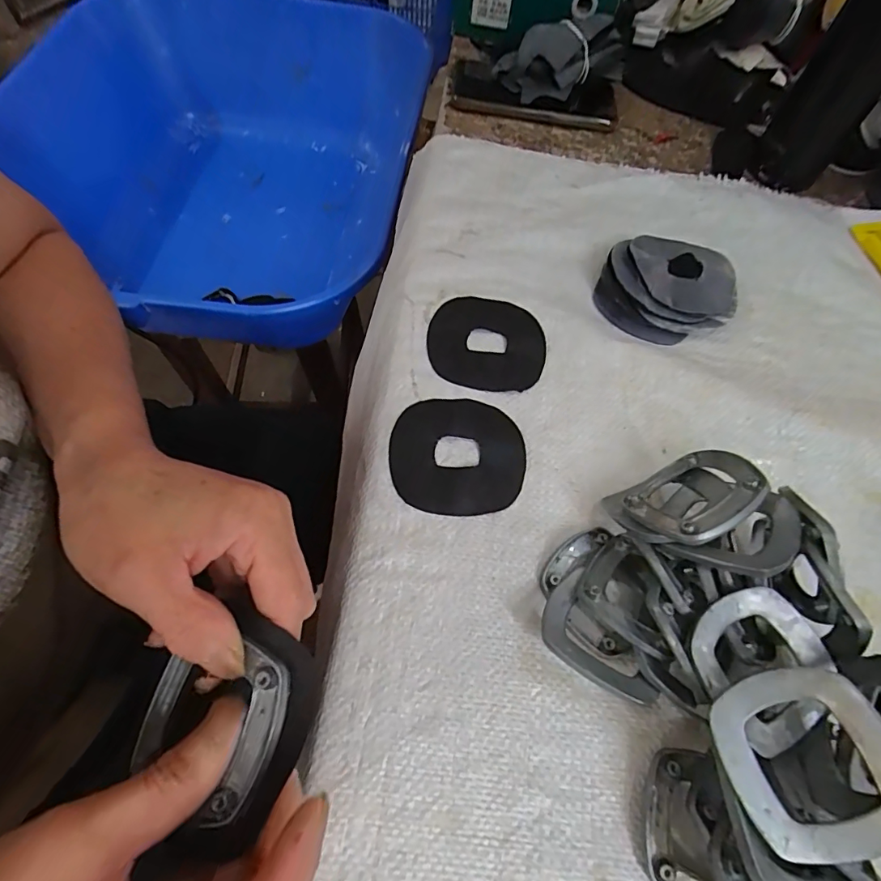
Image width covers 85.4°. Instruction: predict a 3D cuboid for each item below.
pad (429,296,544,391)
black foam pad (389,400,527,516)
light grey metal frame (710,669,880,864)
[{"bbox_3d":[0.032,-0.067,0.332,0.080,0.004,0.076,4,62,-2],"label":"pad"},{"bbox_3d":[0.011,0.008,0.292,0.081,0.004,0.074,-3,63,-5],"label":"black foam pad"},{"bbox_3d":[0.139,0.122,0.180,0.057,0.006,0.060,-25,66,13],"label":"light grey metal frame"}]

